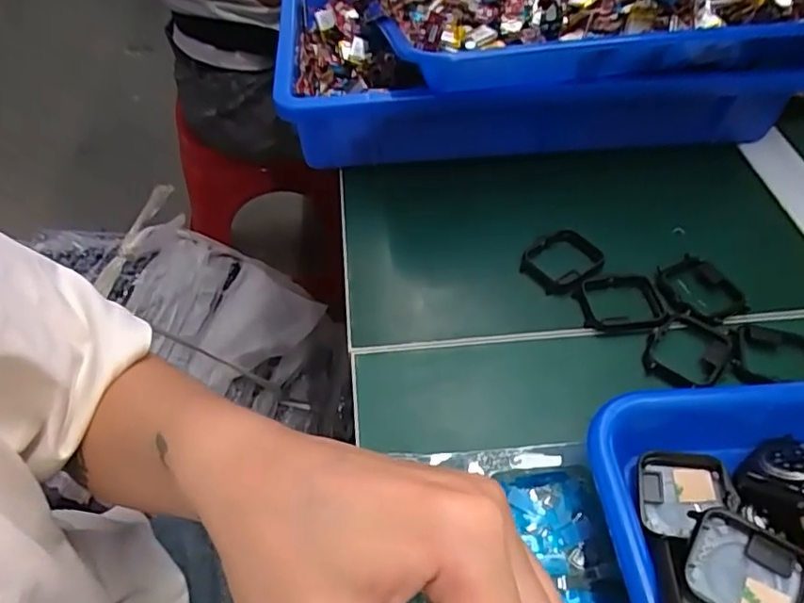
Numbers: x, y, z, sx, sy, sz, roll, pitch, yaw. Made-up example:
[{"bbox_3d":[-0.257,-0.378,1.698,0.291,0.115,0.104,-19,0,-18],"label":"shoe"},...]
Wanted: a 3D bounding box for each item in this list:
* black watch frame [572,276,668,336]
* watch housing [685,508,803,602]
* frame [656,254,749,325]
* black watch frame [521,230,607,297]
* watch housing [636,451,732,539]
[{"bbox_3d":[0.125,0.003,0.345,0.048,0.010,0.040,2,50,0],"label":"black watch frame"},{"bbox_3d":[0.126,0.101,0.220,0.041,0.010,0.037,21,61,15],"label":"watch housing"},{"bbox_3d":[0.172,-0.005,0.349,0.040,0.012,0.048,-7,51,-8],"label":"frame"},{"bbox_3d":[0.097,-0.024,0.367,0.045,0.009,0.042,-28,56,-23],"label":"black watch frame"},{"bbox_3d":[0.118,0.081,0.253,0.033,0.016,0.036,10,51,7],"label":"watch housing"}]

